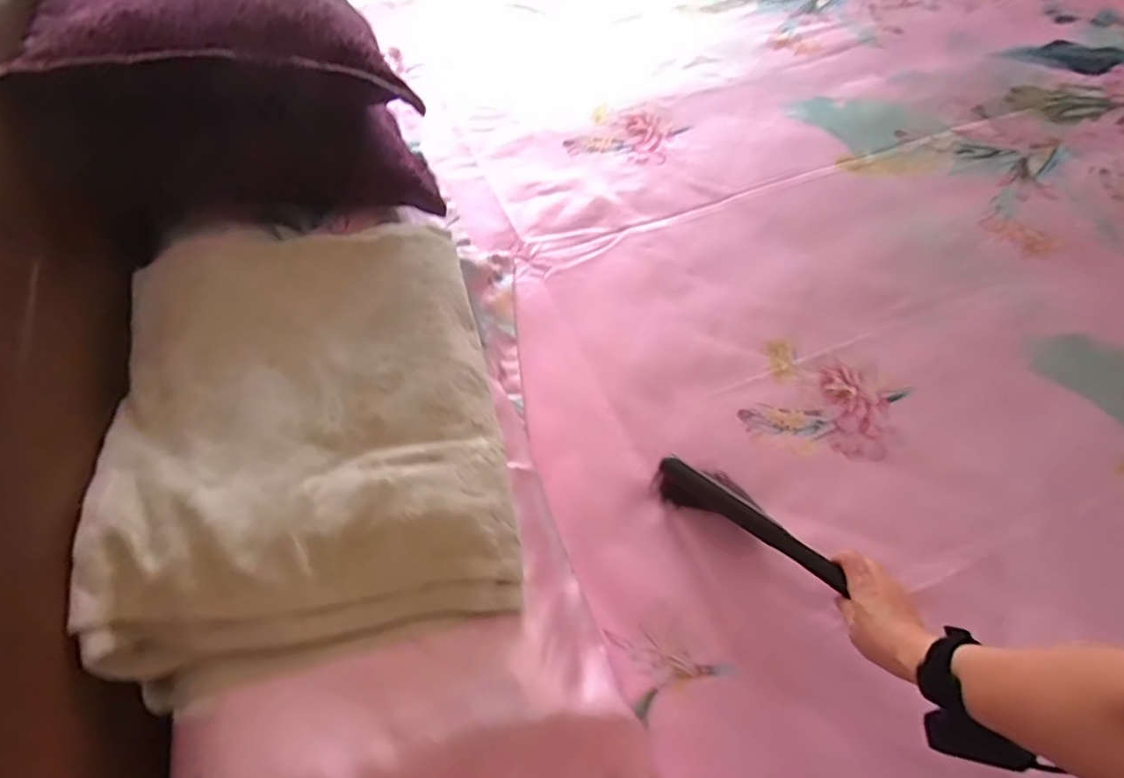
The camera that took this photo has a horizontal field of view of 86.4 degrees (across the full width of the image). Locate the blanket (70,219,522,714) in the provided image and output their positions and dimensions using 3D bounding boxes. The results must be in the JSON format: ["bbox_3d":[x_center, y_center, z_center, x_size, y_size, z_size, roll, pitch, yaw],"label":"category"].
[{"bbox_3d":[-0.269,-0.009,0.646,0.366,0.128,0.555,-14,59,-9],"label":"blanket"}]

